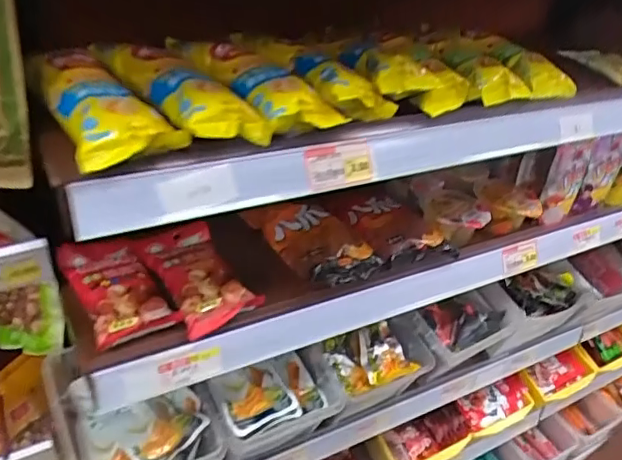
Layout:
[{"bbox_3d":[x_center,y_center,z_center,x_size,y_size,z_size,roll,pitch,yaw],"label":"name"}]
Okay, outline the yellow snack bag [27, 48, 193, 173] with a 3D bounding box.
[{"bbox_3d":[-0.173,-0.111,0.470,0.081,0.039,0.168,-15,41,-31],"label":"yellow snack bag"}]

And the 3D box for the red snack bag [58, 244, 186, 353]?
[{"bbox_3d":[-0.209,0.053,0.600,0.079,0.020,0.168,-15,41,-31],"label":"red snack bag"}]

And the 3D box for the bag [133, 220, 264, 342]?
[{"bbox_3d":[-0.131,0.041,0.636,0.082,0.026,0.178,-15,41,-31],"label":"bag"}]

